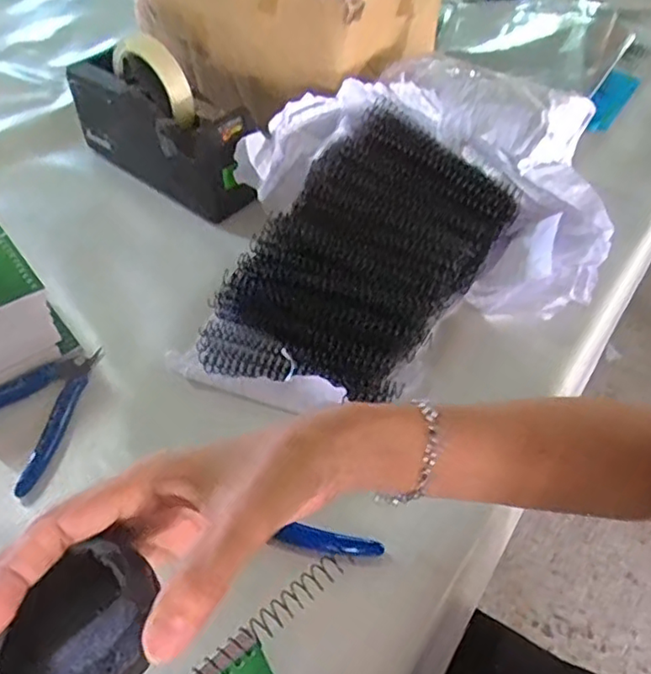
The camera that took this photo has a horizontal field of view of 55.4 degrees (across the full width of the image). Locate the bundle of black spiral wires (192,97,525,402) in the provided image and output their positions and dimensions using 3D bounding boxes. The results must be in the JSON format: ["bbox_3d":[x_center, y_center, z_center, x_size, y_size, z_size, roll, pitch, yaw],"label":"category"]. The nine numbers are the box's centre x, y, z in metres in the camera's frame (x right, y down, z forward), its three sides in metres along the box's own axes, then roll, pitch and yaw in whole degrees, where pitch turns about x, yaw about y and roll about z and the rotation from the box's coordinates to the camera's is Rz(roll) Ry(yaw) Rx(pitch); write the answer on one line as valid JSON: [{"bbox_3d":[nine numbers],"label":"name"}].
[{"bbox_3d":[0.030,-0.067,0.523,0.168,0.032,0.279,30,71,16],"label":"bundle of black spiral wires"}]

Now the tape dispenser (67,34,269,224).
[{"bbox_3d":[-0.155,-0.207,0.605,0.214,0.122,0.069,28,55,20],"label":"tape dispenser"}]

